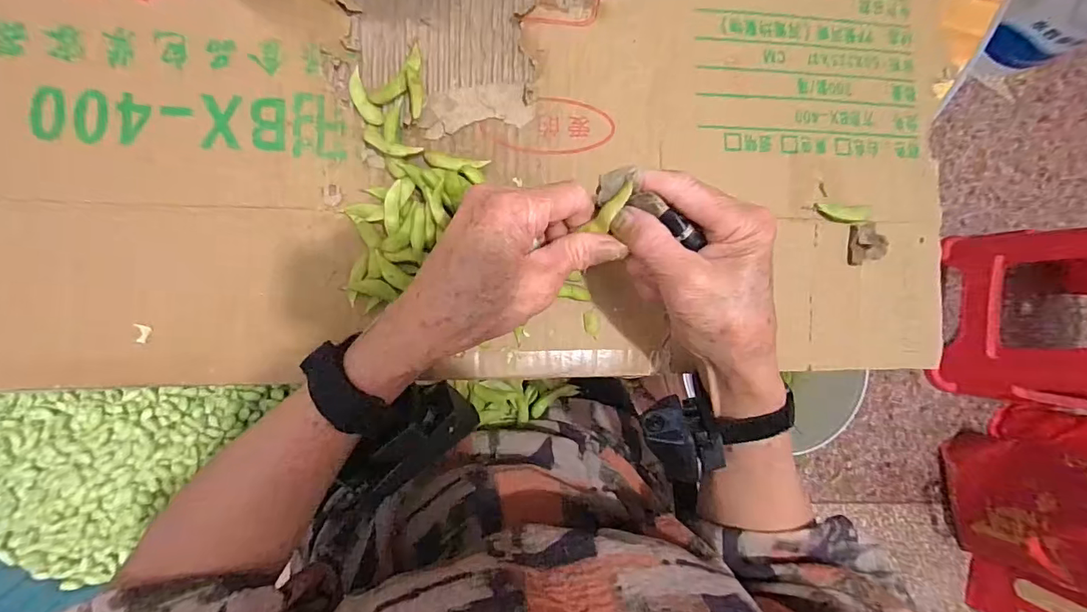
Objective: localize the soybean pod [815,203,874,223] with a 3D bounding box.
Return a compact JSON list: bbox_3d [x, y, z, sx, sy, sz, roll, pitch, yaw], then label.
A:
[{"bbox_3d":[0.230,-0.071,0.364,0.040,0.011,0.012,9,87,9],"label":"soybean pod"}]

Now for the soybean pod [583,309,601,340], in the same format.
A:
[{"bbox_3d":[0.036,0.013,0.338,0.012,0.004,0.021,-8,89,-8],"label":"soybean pod"}]

